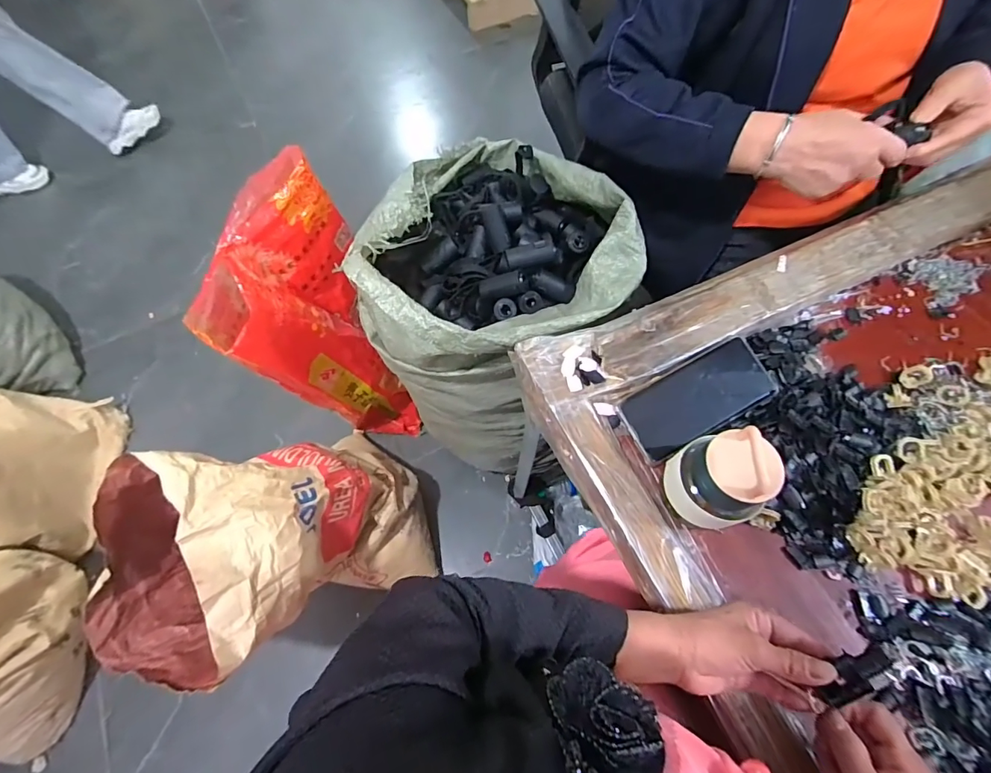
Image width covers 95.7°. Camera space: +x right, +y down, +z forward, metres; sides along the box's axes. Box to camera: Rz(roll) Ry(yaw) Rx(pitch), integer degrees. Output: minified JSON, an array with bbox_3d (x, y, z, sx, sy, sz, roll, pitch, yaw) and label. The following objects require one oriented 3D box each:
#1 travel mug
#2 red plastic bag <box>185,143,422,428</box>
[{"bbox_3d":[0.192,0.085,0.400,0.068,0.119,0.062,-1,64,2],"label":"travel mug"},{"bbox_3d":[-0.346,-0.083,0.945,0.257,0.617,0.293,-26,66,-10],"label":"red plastic bag"}]

